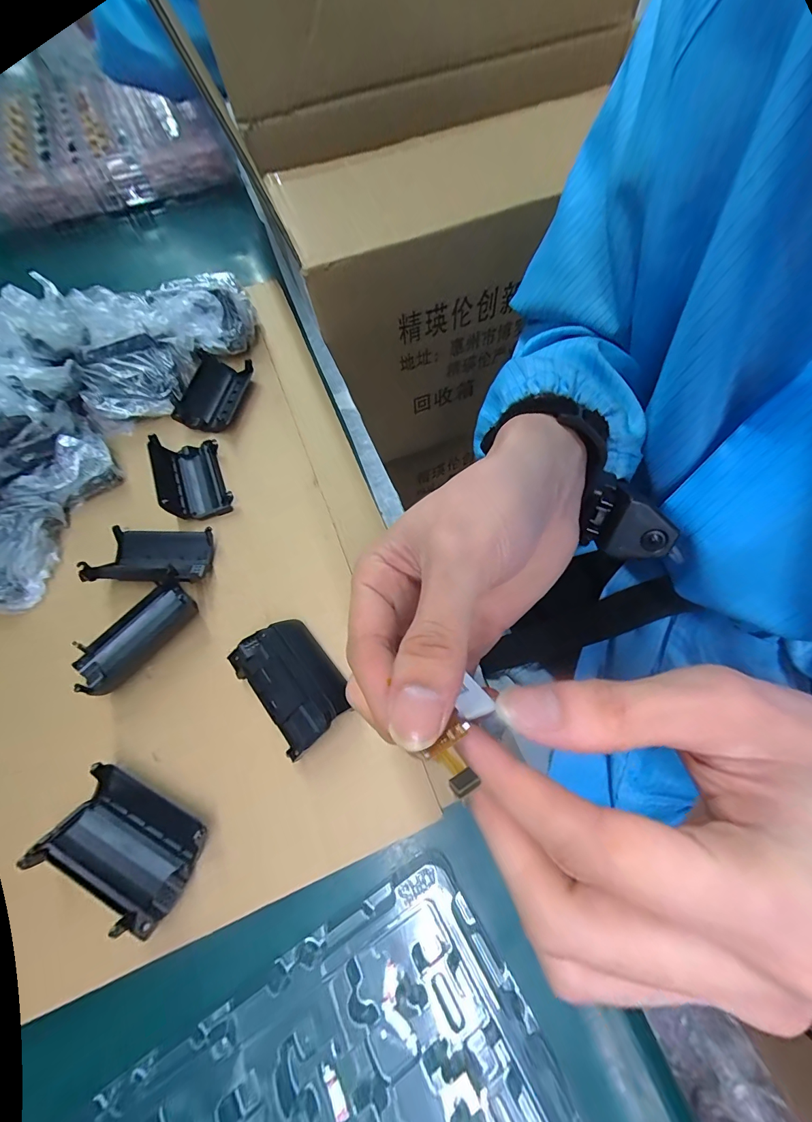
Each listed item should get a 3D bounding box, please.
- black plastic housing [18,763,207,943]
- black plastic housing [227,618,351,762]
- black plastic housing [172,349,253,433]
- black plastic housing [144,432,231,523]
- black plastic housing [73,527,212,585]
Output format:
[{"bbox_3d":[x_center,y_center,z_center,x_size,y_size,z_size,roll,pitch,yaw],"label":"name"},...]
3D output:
[{"bbox_3d":[-0.143,0.141,0.198,0.075,0.022,0.044,19,65,9],"label":"black plastic housing"},{"bbox_3d":[-0.065,0.070,0.232,0.045,0.027,0.070,-36,69,-17],"label":"black plastic housing"},{"bbox_3d":[-0.166,-0.144,0.343,0.044,0.023,0.073,12,66,9],"label":"black plastic housing"},{"bbox_3d":[-0.165,-0.066,0.301,0.046,0.024,0.070,-21,66,-11],"label":"black plastic housing"},{"bbox_3d":[-0.171,-0.005,0.268,0.070,0.026,0.045,1,64,0],"label":"black plastic housing"}]

